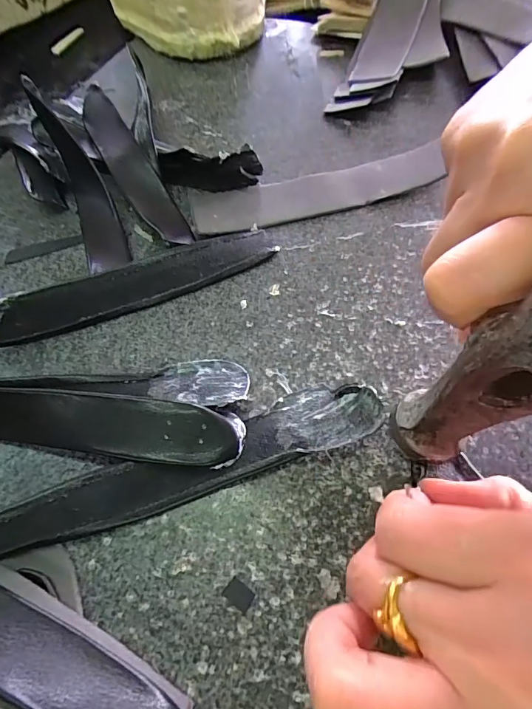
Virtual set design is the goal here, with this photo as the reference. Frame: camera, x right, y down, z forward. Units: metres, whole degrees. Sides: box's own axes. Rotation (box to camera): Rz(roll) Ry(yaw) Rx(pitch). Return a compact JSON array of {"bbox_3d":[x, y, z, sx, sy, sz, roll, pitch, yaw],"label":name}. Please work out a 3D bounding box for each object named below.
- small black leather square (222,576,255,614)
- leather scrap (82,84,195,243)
[{"bbox_3d":[-0.010,0.088,0.151,0.011,0.004,0.008,31,67,21],"label":"small black leather square"},{"bbox_3d":[-0.090,-0.124,0.266,0.024,0.022,0.158,-29,61,-12],"label":"leather scrap"}]

